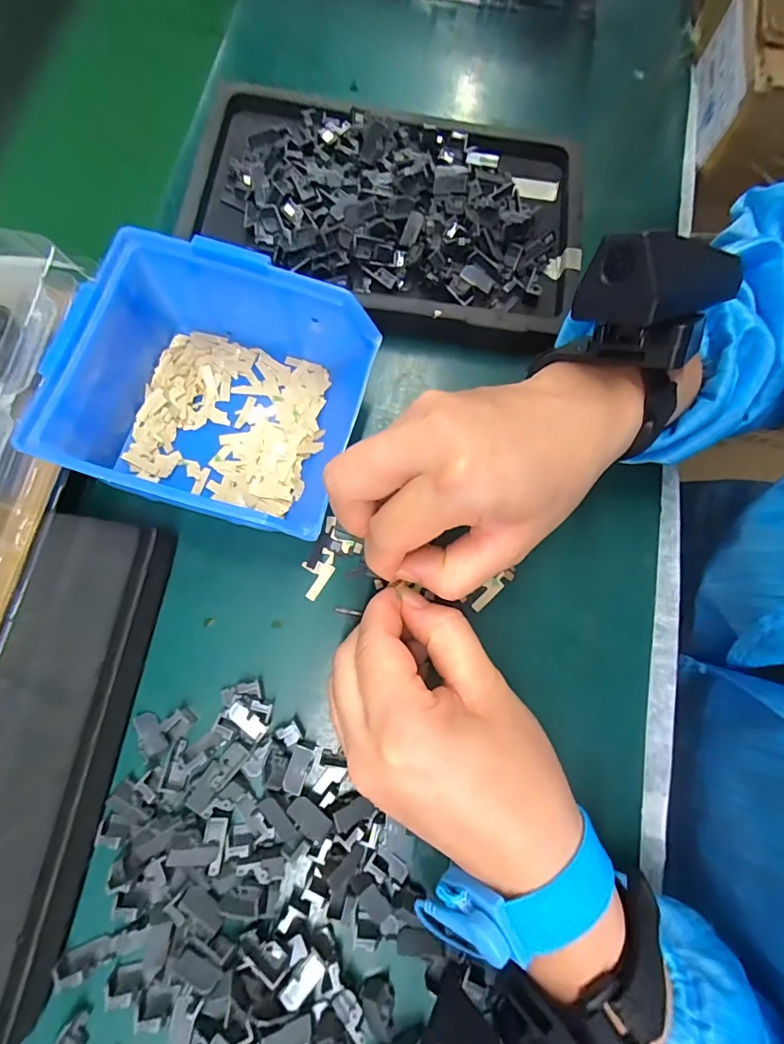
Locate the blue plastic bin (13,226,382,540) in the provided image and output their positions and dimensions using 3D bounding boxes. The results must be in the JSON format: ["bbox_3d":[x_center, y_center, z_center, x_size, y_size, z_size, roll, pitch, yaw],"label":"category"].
[{"bbox_3d":[-0.092,-0.066,0.235,0.139,0.067,0.126,19,77,4],"label":"blue plastic bin"}]

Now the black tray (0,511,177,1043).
[{"bbox_3d":[-0.155,0.104,0.205,0.062,0.036,0.214,11,76,2],"label":"black tray"}]

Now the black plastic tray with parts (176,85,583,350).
[{"bbox_3d":[-0.003,-0.202,0.287,0.244,0.031,0.155,15,77,3],"label":"black plastic tray with parts"}]

